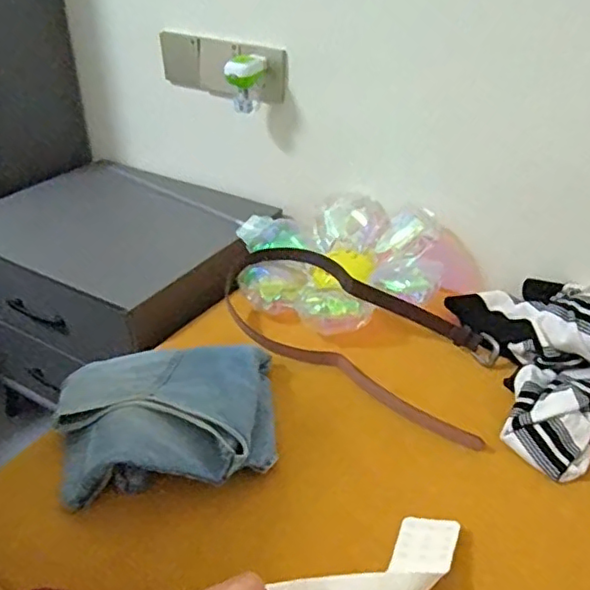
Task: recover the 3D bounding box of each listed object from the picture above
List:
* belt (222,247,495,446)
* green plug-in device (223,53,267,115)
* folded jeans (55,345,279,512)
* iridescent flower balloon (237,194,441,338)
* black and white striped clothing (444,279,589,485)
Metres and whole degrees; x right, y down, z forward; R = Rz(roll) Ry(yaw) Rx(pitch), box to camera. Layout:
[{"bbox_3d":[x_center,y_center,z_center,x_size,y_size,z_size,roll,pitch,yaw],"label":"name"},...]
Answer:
[{"bbox_3d":[0.086,0.030,0.830,0.445,0.071,0.189,26,41,32],"label":"belt"},{"bbox_3d":[-0.079,-0.344,0.990,0.067,0.083,0.053,0,34,-1],"label":"green plug-in device"},{"bbox_3d":[-0.149,0.131,0.694,0.243,0.059,0.207,-3,34,-5],"label":"folded jeans"},{"bbox_3d":[0.067,-0.058,0.941,0.309,0.083,0.287,0,34,-1],"label":"iridescent flower balloon"},{"bbox_3d":[0.323,0.050,0.776,0.240,0.115,0.323,-10,35,-17],"label":"black and white striped clothing"}]

